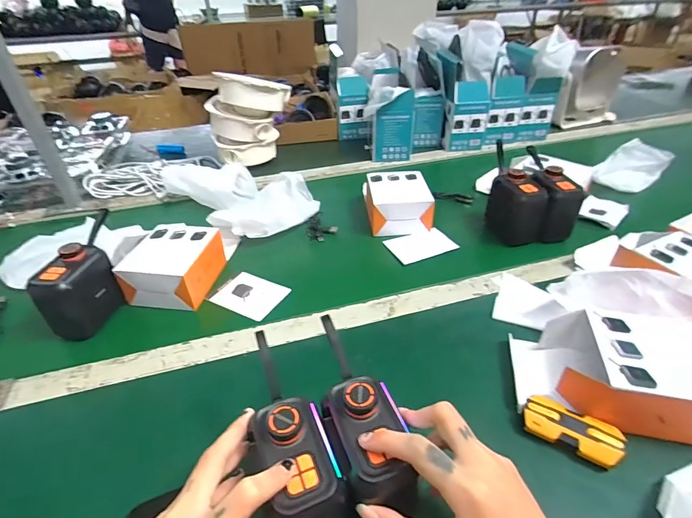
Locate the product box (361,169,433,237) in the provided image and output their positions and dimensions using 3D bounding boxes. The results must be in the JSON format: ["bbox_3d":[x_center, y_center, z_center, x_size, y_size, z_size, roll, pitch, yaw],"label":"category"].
[{"bbox_3d":[0.086,-0.097,0.664,0.108,0.063,0.114,-5,37,-4],"label":"product box"}]

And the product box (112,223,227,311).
[{"bbox_3d":[-0.242,0.007,0.543,0.100,0.056,0.114,4,38,8],"label":"product box"}]

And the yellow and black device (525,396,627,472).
[{"bbox_3d":[0.203,0.153,0.345,0.077,0.014,0.039,22,58,30],"label":"yellow and black device"}]

